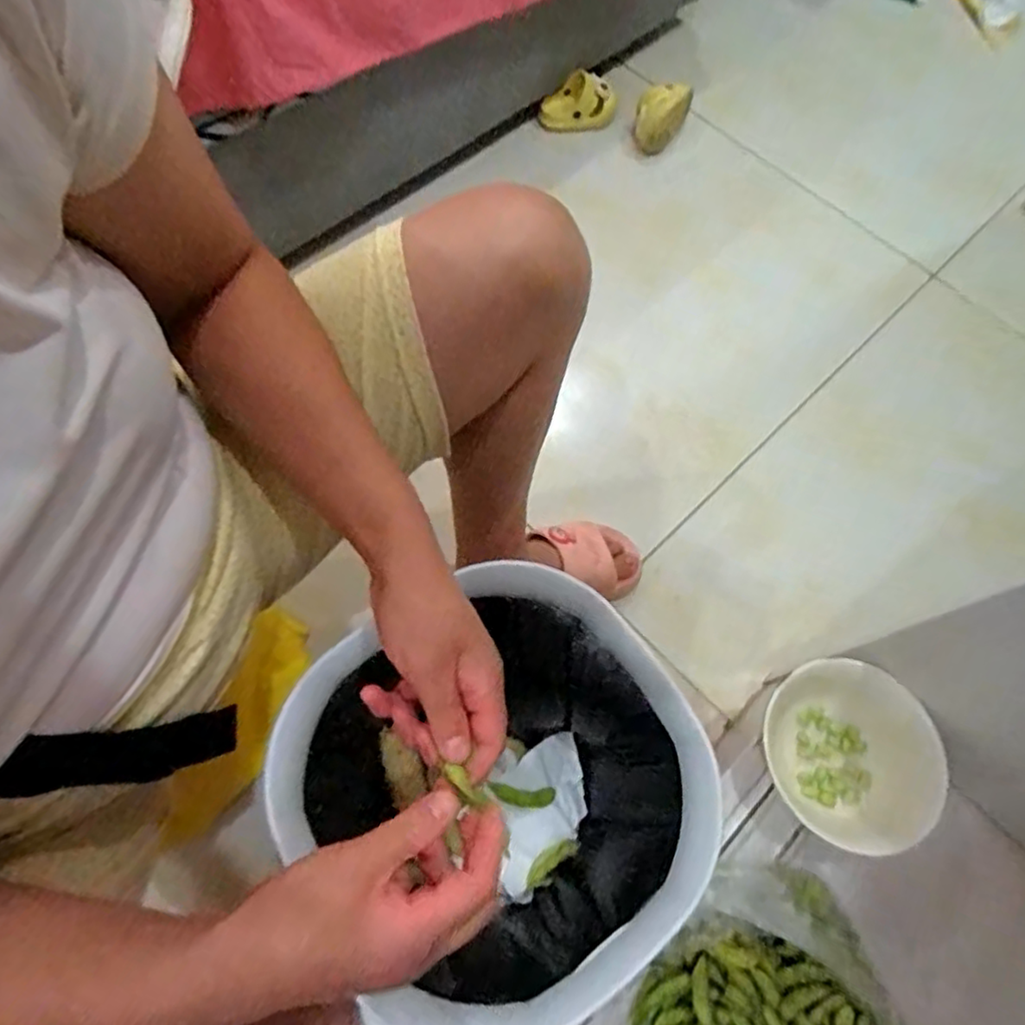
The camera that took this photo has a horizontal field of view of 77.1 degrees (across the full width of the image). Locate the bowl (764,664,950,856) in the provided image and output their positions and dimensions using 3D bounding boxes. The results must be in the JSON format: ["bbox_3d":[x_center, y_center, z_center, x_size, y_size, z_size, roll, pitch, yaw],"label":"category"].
[{"bbox_3d":[0.301,0.221,0.584,0.136,0.081,0.153,17,66,4],"label":"bowl"}]

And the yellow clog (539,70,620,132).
[{"bbox_3d":[0.113,-0.707,1.121,0.133,0.077,0.065,3,66,-2],"label":"yellow clog"}]

